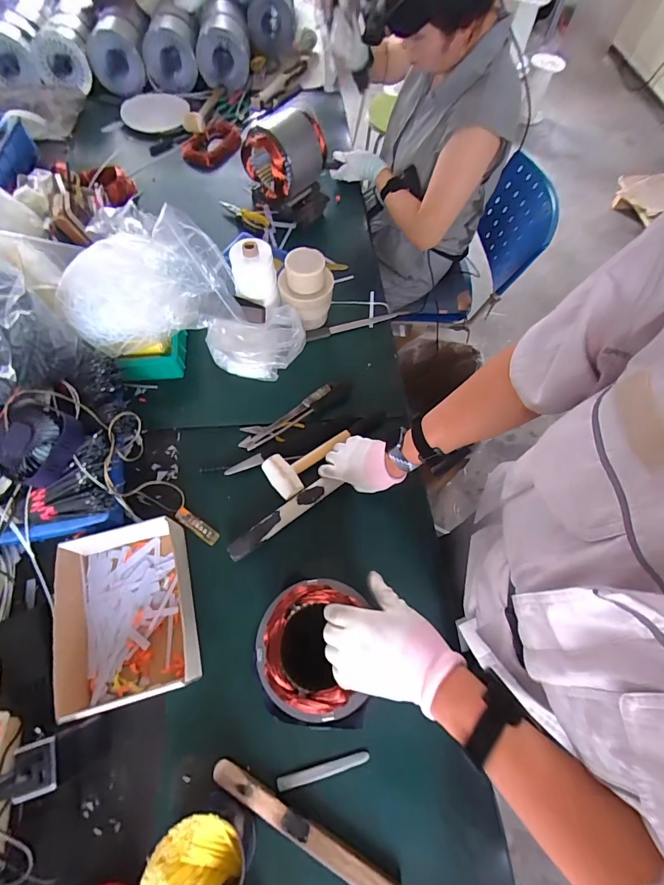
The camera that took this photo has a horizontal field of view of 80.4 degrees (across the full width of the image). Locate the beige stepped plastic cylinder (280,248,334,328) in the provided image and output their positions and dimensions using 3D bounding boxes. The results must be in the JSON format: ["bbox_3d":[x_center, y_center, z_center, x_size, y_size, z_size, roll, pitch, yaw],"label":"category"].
[{"bbox_3d":[-0.053,-0.308,0.821,0.110,0.152,0.092,3,64,-1],"label":"beige stepped plastic cylinder"}]

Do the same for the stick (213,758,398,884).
[{"bbox_3d":[-0.036,0.510,0.515,0.276,0.027,0.029,27,66,11],"label":"stick"}]

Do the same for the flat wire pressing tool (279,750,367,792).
[{"bbox_3d":[-0.011,0.462,0.553,0.130,0.004,0.016,-10,52,-9],"label":"flat wire pressing tool"}]

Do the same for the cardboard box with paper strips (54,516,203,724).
[{"bbox_3d":[-0.320,0.258,0.603,0.199,0.051,0.247,-14,65,-9],"label":"cardboard box with paper strips"}]

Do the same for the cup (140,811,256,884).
[{"bbox_3d":[-0.154,0.503,0.469,0.104,0.096,0.101,1,64,-2],"label":"cup"}]

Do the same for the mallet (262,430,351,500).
[{"bbox_3d":[-0.034,0.038,0.724,0.178,0.038,0.085,-24,67,-13],"label":"mallet"}]

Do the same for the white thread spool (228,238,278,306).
[{"bbox_3d":[-0.158,-0.348,0.790,0.084,0.103,0.079,1,64,-2],"label":"white thread spool"}]

